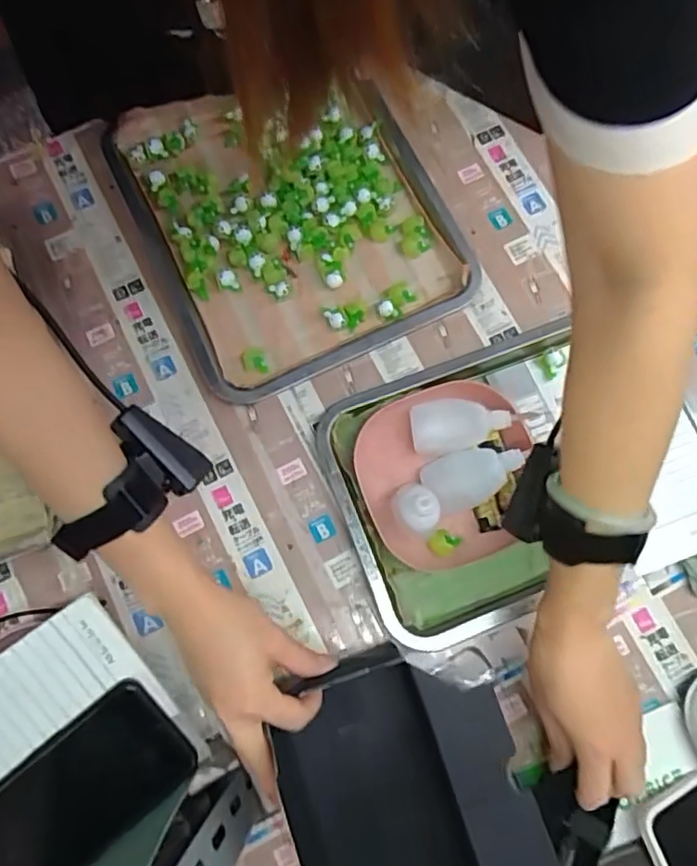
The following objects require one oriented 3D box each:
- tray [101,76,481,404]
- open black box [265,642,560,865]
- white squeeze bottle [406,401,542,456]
[{"bbox_3d":[-0.054,-0.199,0.559,0.256,0.021,0.295,-24,78,-8],"label":"tray"},{"bbox_3d":[0.038,0.251,0.417,0.155,0.068,0.189,-19,77,-7],"label":"open black box"},{"bbox_3d":[0.101,-0.008,0.502,0.097,0.030,0.040,-7,76,-4],"label":"white squeeze bottle"}]

